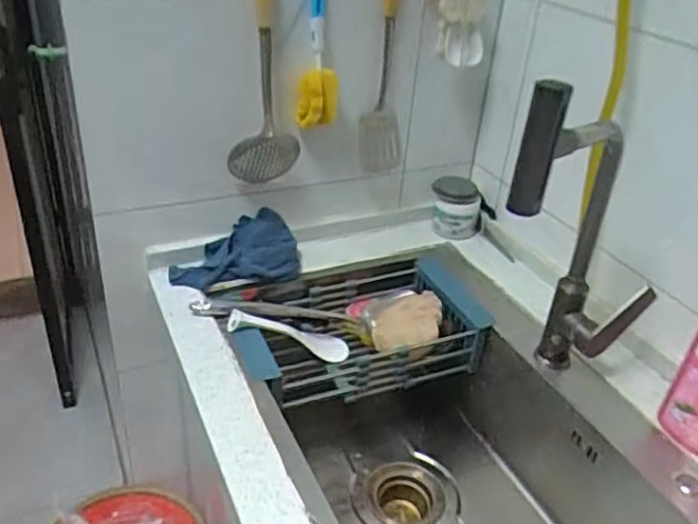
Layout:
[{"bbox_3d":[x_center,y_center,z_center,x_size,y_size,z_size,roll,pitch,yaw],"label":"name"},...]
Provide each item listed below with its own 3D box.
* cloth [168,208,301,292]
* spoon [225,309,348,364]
[{"bbox_3d":[-0.180,-0.017,1.025,0.199,0.109,0.039,-8,-10,-11],"label":"cloth"},{"bbox_3d":[-0.089,0.110,0.987,0.213,0.038,0.037,24,15,-40],"label":"spoon"}]

